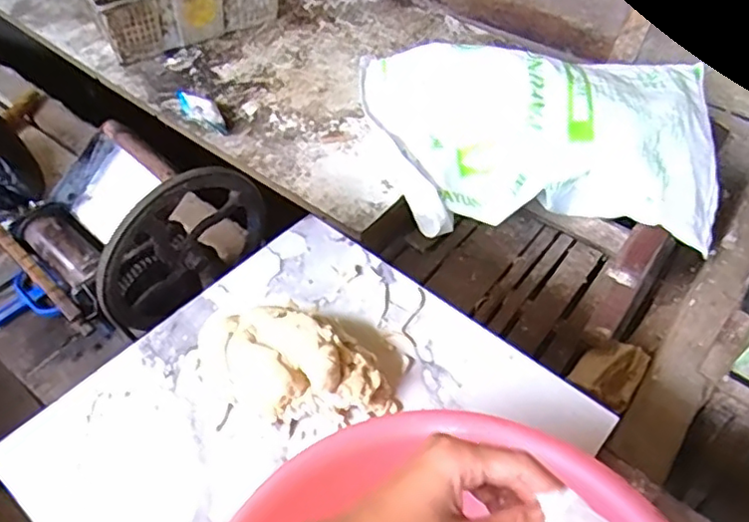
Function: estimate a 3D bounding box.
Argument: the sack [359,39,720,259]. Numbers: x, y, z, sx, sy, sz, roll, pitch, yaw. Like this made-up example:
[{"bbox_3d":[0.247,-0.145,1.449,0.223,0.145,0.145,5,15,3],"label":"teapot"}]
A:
[{"bbox_3d":[0.315,-0.252,1.208,0.662,0.179,0.408,4,52,0],"label":"sack"}]

